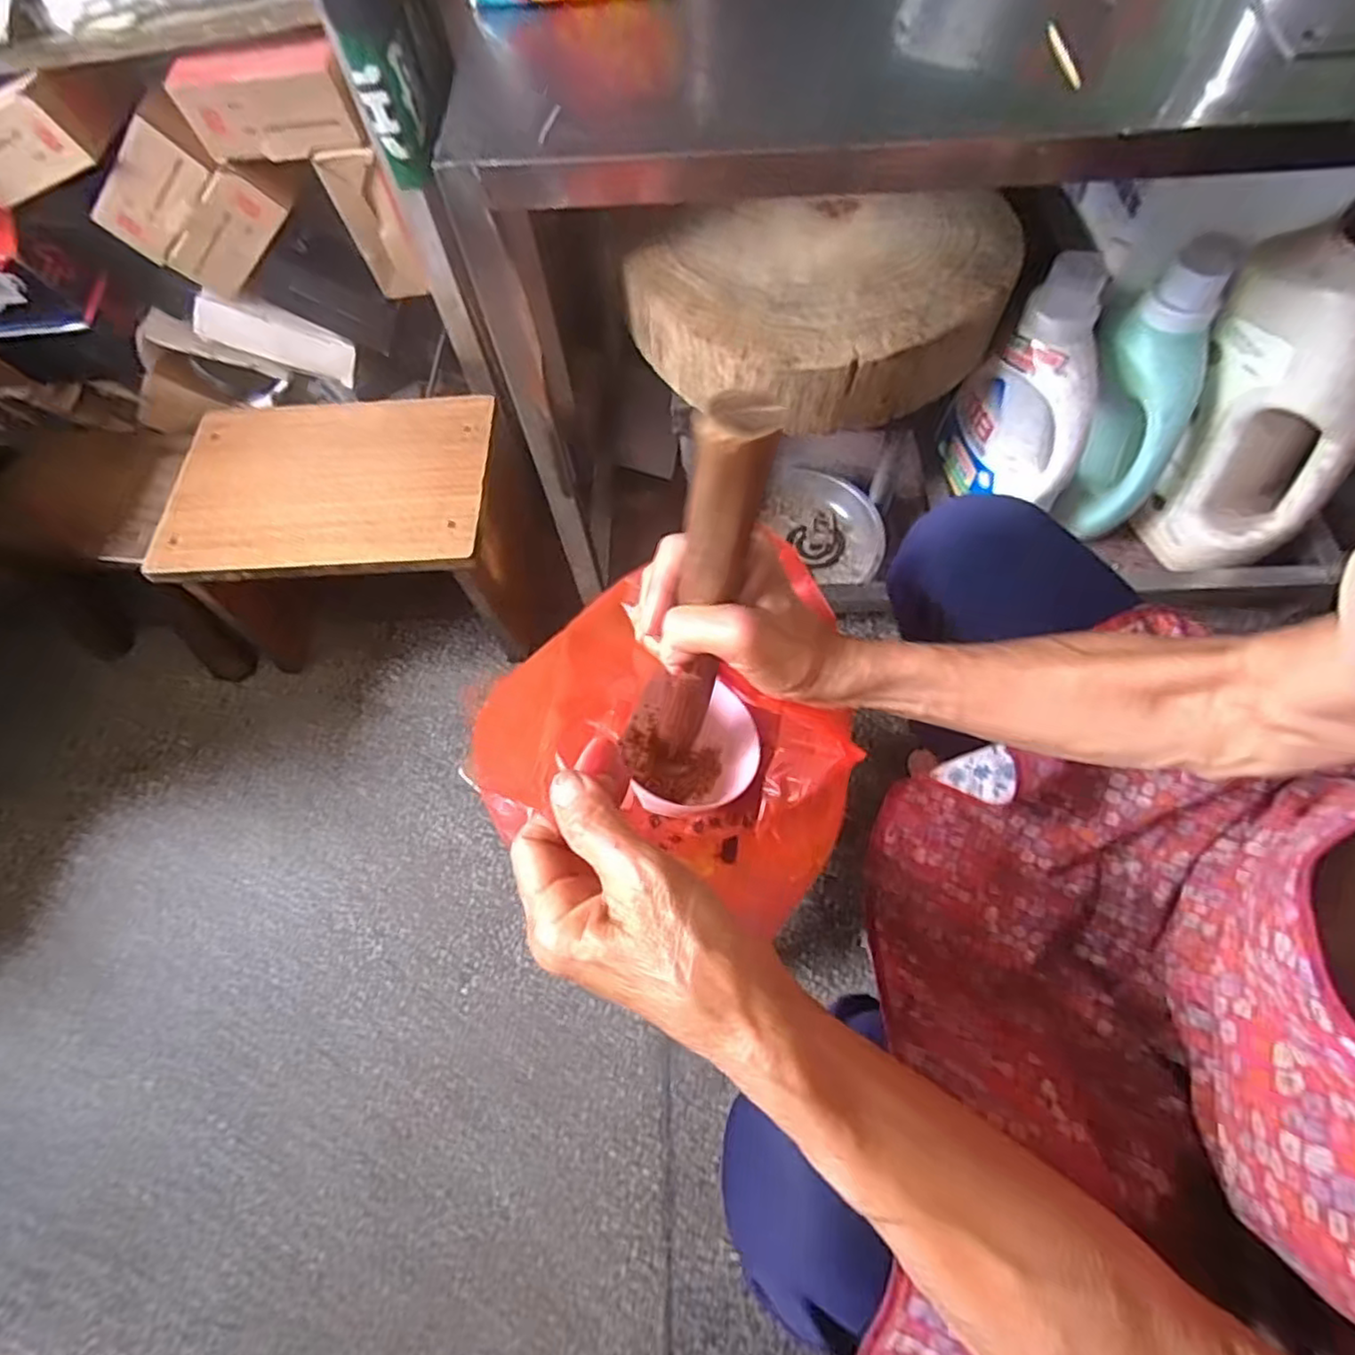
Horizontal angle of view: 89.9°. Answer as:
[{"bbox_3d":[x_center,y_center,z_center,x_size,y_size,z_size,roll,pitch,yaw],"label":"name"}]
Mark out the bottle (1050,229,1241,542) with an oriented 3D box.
[{"bbox_3d":[0.461,-0.270,0.681,0.094,0.278,0.106,3,39,4],"label":"bottle"}]

